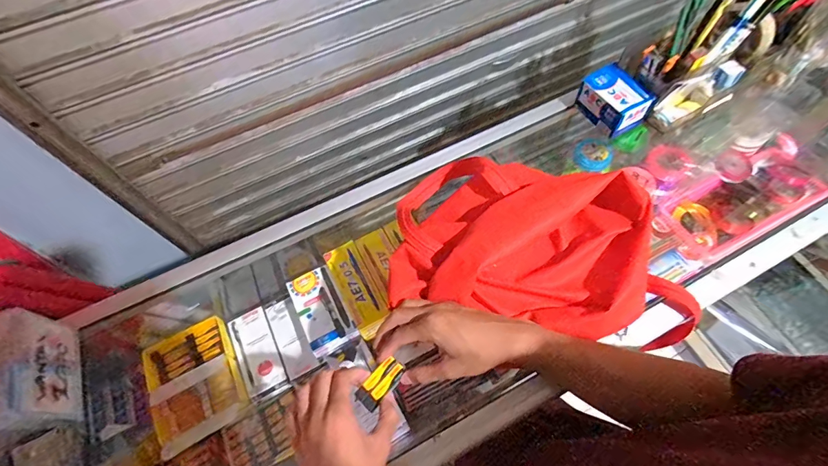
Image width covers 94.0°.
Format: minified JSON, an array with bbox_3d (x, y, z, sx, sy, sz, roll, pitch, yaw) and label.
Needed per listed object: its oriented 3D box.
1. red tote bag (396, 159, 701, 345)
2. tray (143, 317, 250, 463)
[{"bbox_3d":[0.153,0.010,0.463,0.342,0.096,0.192,10,63,8],"label":"red tote bag"},{"bbox_3d":[-0.357,0.239,0.633,0.134,0.029,0.177,-28,65,-12],"label":"tray"}]

